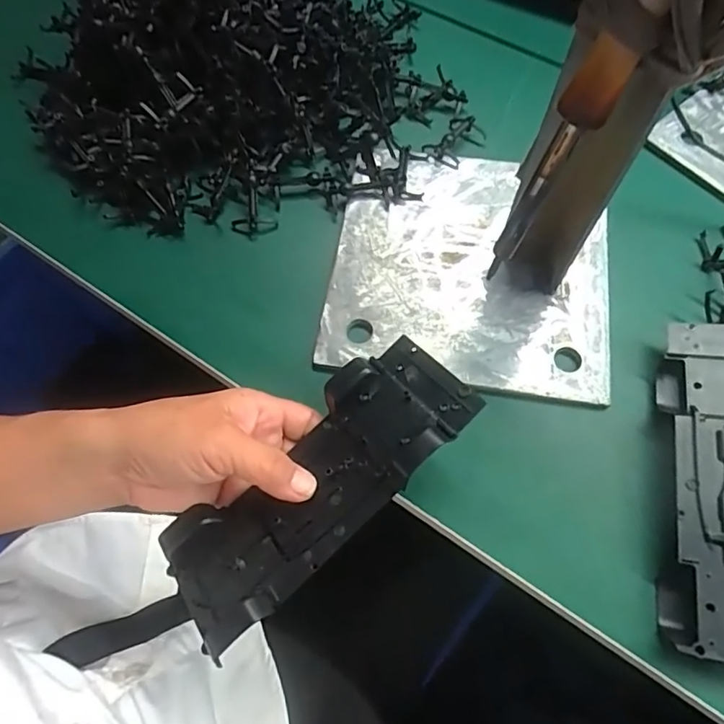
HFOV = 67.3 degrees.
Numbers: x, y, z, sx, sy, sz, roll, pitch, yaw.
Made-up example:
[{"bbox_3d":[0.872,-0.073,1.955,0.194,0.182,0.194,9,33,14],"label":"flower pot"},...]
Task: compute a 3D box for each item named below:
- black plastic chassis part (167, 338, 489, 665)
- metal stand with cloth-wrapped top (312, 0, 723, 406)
[{"bbox_3d":[-0.027,0.065,0.303,0.188,0.031,0.075,-42,71,-5],"label":"black plastic chassis part"},{"bbox_3d":[0.075,-0.127,0.273,0.192,0.284,0.183,8,66,5],"label":"metal stand with cloth-wrapped top"}]

